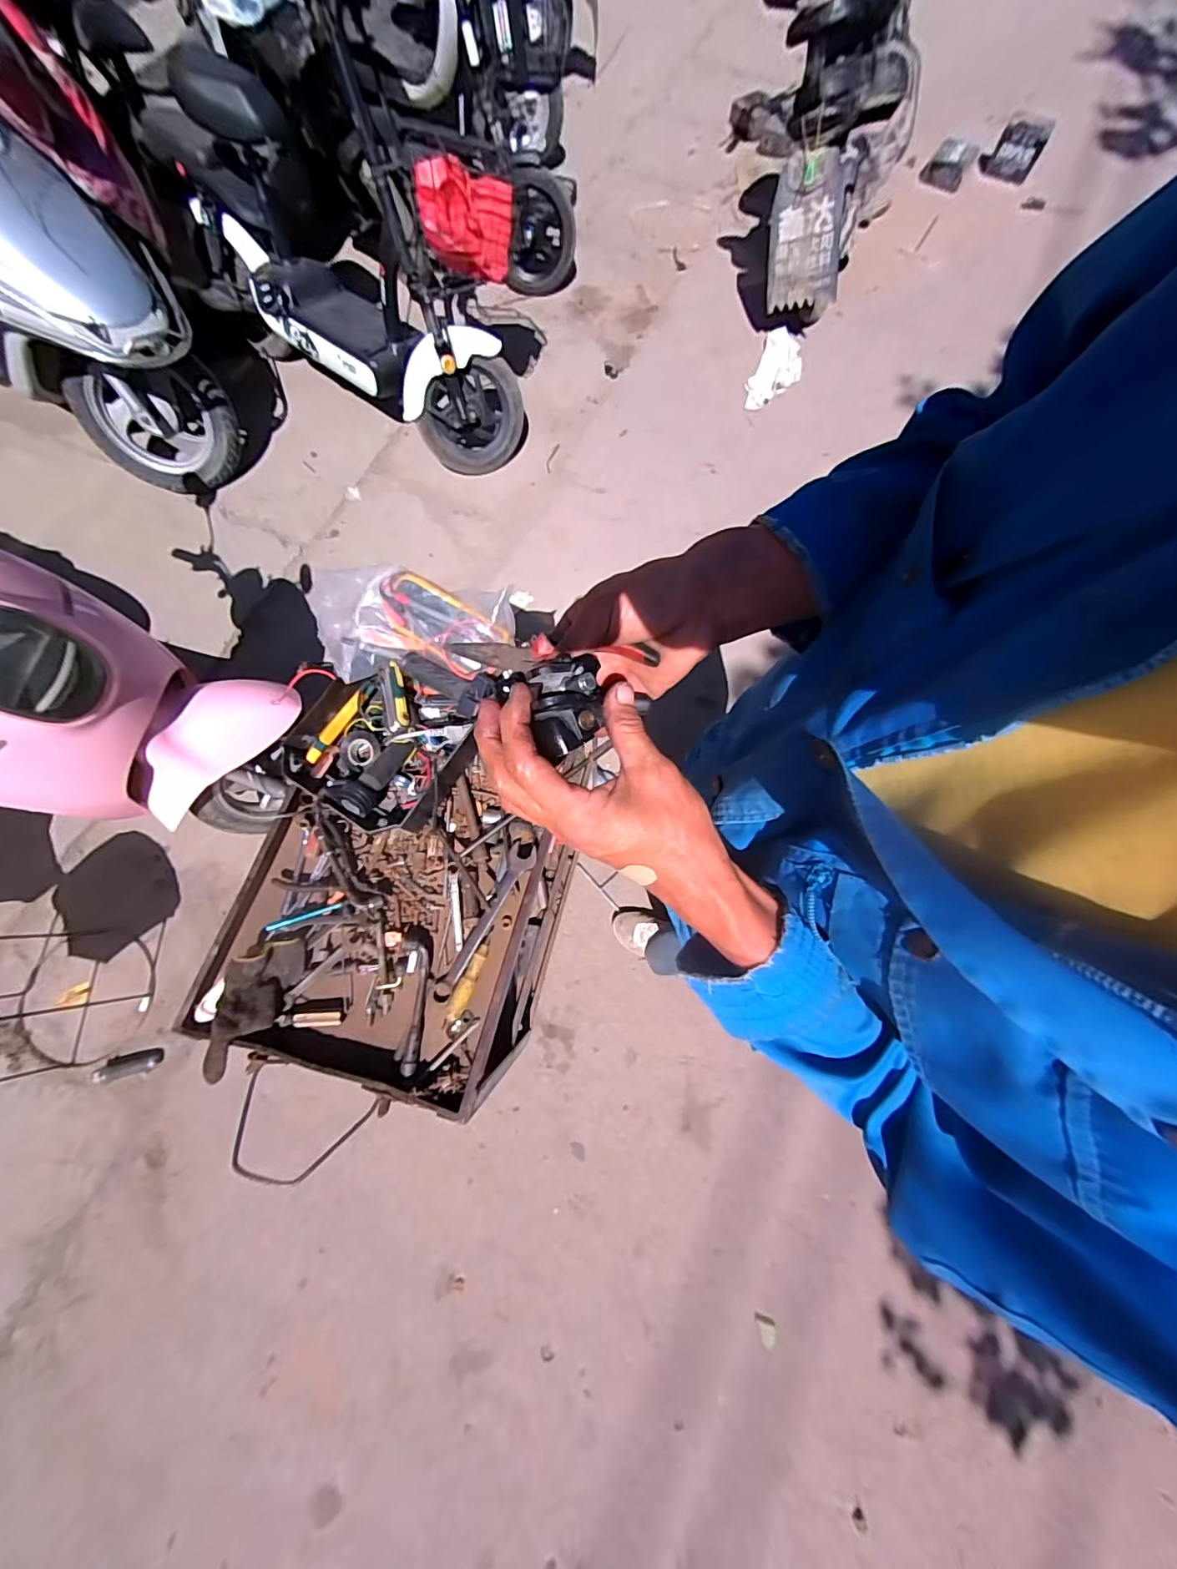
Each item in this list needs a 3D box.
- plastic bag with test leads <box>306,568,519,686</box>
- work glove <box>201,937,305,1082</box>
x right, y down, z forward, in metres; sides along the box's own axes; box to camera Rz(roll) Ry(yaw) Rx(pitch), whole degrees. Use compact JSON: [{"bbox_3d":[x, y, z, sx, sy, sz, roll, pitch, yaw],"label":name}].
[{"bbox_3d":[-0.245,-0.235,0.721,0.277,0.070,0.149,-3,73,-1],"label":"plastic bag with test leads"},{"bbox_3d":[-0.453,0.284,0.660,0.089,0.040,0.179,19,61,4],"label":"work glove"}]

